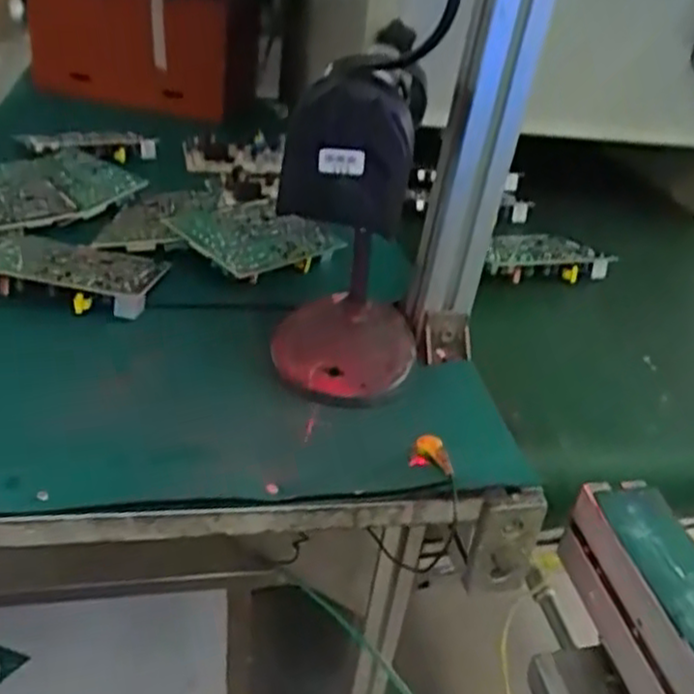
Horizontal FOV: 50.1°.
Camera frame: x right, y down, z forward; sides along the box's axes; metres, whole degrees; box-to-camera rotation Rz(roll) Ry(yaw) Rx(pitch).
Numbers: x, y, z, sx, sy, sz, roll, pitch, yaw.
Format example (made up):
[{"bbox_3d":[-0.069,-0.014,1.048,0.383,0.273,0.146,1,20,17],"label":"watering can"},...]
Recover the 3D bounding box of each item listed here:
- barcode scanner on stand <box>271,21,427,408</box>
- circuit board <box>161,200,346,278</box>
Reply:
[{"bbox_3d":[0.006,-0.078,0.501,0.100,0.210,0.128,3,33,-5],"label":"barcode scanner on stand"},{"bbox_3d":[-0.087,-0.106,0.675,0.110,0.016,0.132,39,40,26],"label":"circuit board"}]

